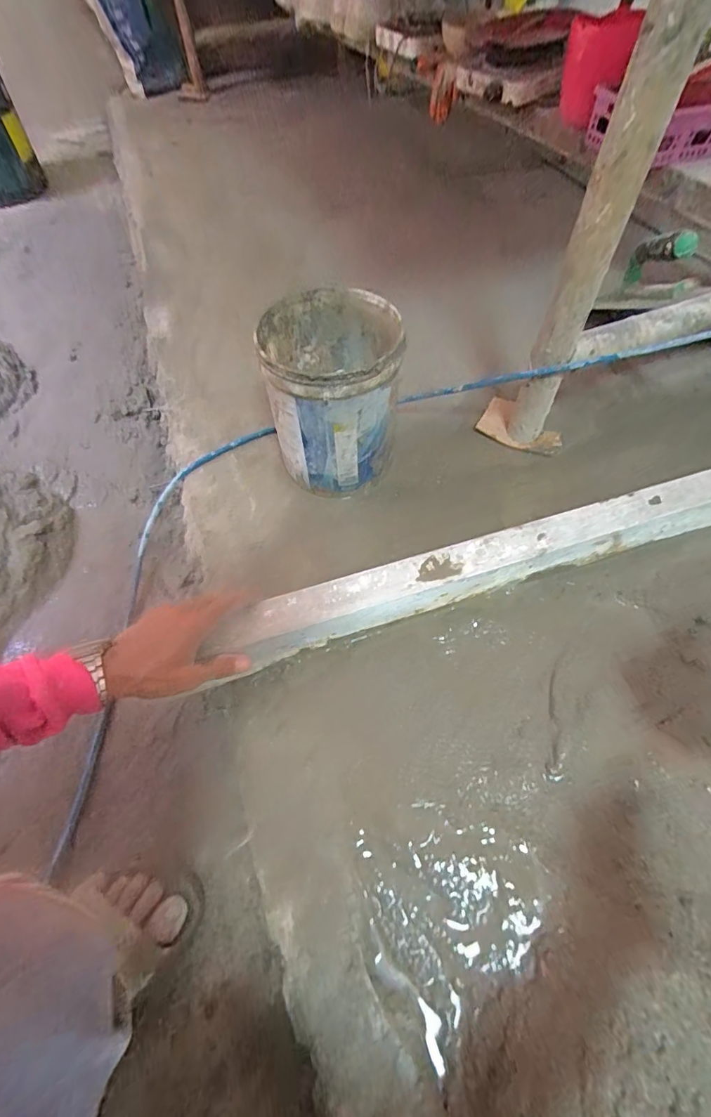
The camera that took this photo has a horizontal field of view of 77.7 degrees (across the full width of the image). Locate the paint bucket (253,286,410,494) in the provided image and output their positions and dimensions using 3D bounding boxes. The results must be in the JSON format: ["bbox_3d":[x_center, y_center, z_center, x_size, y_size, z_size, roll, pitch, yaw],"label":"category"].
[{"bbox_3d":[-0.028,-0.215,0.596,0.159,0.201,0.178,-8,60,-3],"label":"paint bucket"}]

